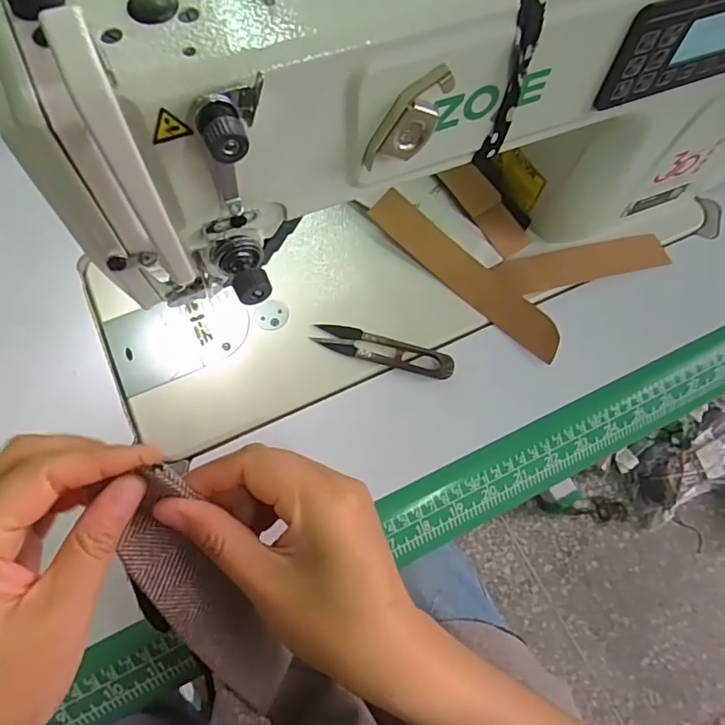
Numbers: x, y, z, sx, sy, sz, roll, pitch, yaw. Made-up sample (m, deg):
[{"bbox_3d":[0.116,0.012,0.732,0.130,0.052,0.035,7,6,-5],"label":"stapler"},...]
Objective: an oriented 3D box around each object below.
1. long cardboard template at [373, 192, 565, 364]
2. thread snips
[{"bbox_3d":[0.078,-0.068,0.406,0.172,0.011,0.031,41,71,13],"label":"long cardboard template"},{"bbox_3d":[0.014,-0.010,0.380,0.099,0.008,0.021,16,67,4],"label":"thread snips"}]

